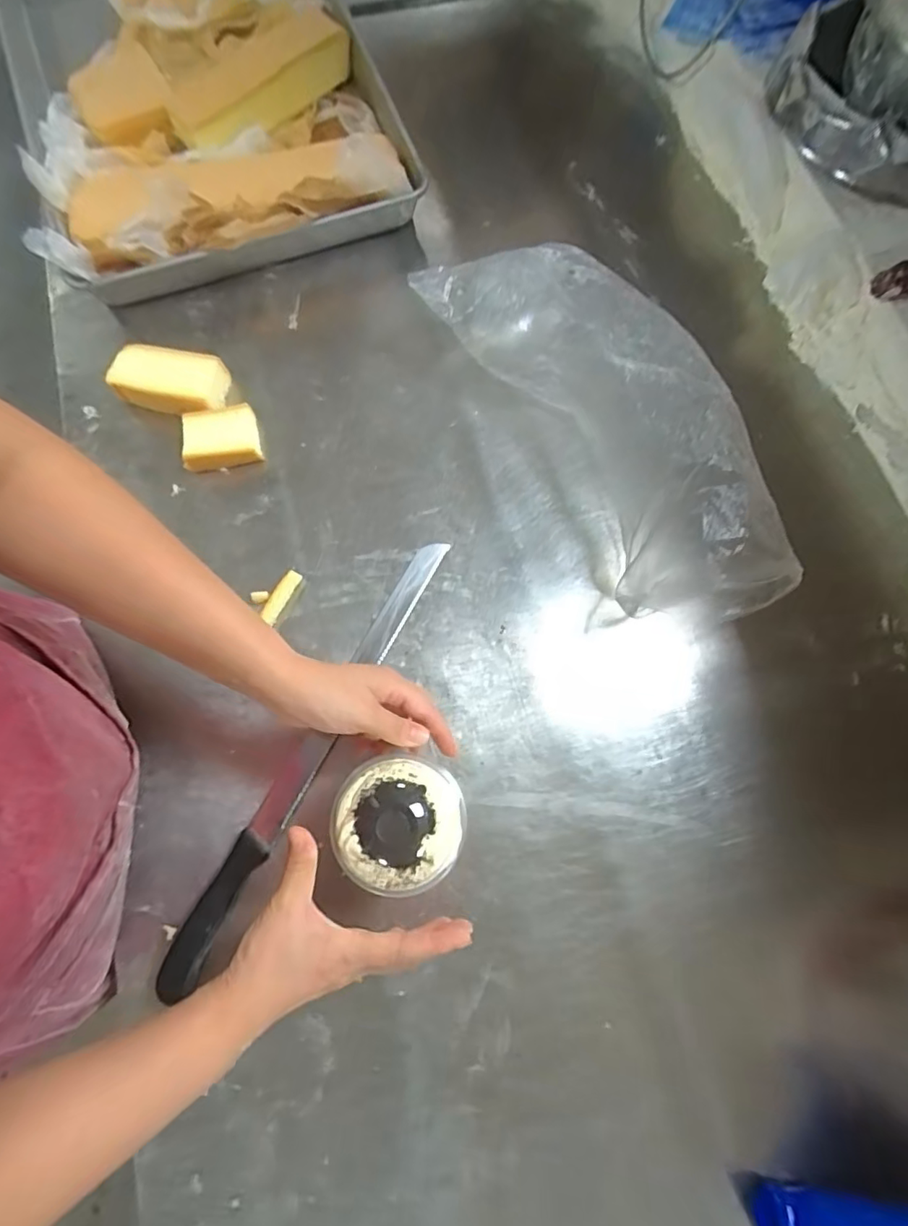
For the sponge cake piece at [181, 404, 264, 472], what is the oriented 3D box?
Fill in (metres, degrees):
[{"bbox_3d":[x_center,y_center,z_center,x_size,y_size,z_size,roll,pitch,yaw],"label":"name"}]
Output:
[{"bbox_3d":[-0.233,-0.174,0.558,0.072,0.027,0.051,-14,74,-3],"label":"sponge cake piece"}]

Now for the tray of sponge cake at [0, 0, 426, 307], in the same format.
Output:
[{"bbox_3d":[-0.311,-0.675,0.673,0.405,0.079,0.650,-15,74,-4],"label":"tray of sponge cake"}]

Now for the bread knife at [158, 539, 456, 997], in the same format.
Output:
[{"bbox_3d":[-0.116,0.104,0.473,0.031,0.032,0.410,27,76,8],"label":"bread knife"}]

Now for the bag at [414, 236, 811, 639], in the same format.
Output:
[{"bbox_3d":[0.138,-0.168,0.503,0.160,0.125,0.392,-25,75,-6],"label":"bag"}]

